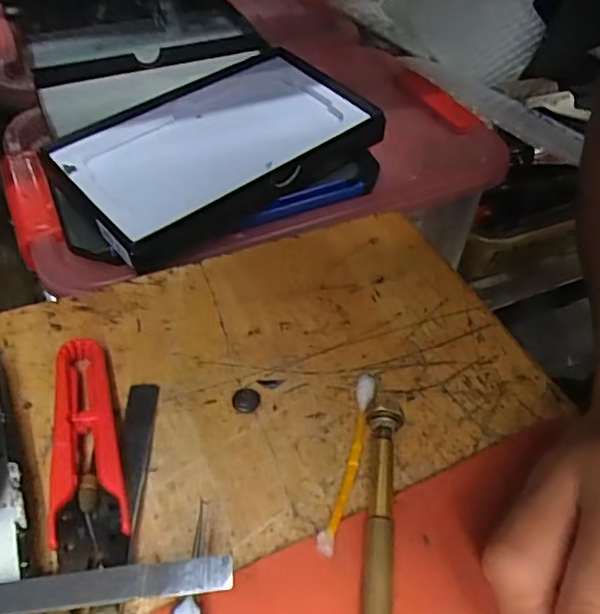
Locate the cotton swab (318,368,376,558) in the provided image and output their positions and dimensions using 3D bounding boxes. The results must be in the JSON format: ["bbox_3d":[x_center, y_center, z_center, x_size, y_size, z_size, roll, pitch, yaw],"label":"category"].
[{"bbox_3d":[0.017,0.053,0.205,0.007,0.009,0.073,13,47,9],"label":"cotton swab"}]

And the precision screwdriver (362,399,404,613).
[{"bbox_3d":[0.025,0.074,0.179,0.012,0.012,0.119,6,47,2],"label":"precision screwdriver"}]

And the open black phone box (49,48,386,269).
[{"bbox_3d":[-0.041,-0.091,0.327,0.169,0.028,0.100,-31,55,-28],"label":"open black phone box"}]

